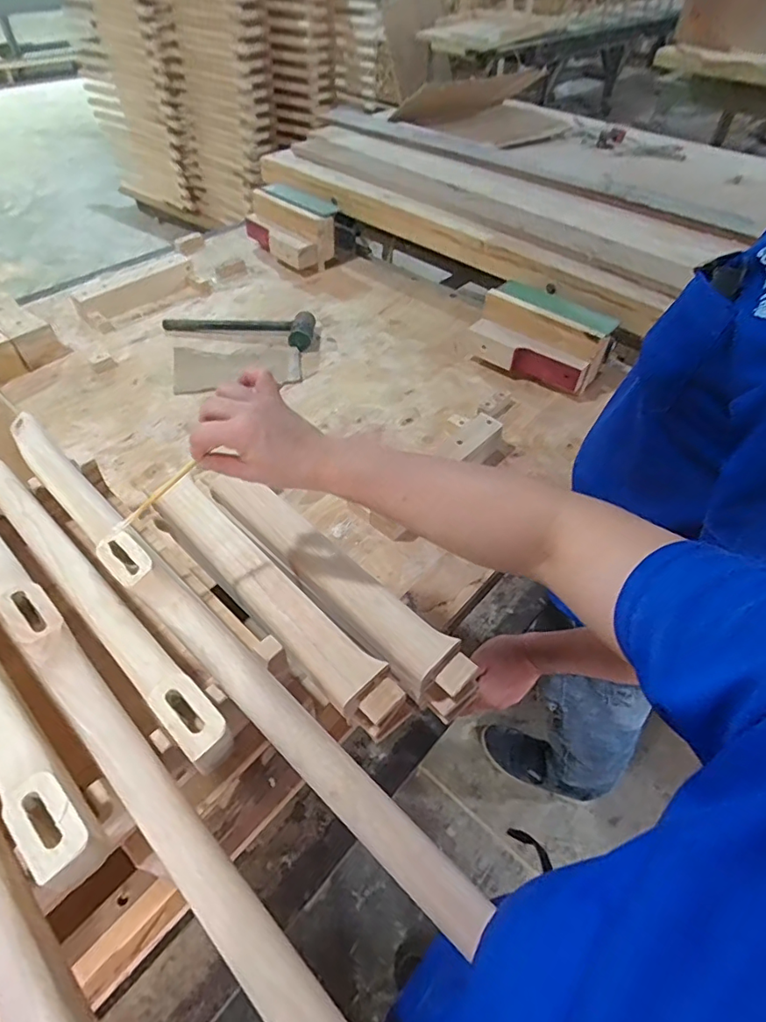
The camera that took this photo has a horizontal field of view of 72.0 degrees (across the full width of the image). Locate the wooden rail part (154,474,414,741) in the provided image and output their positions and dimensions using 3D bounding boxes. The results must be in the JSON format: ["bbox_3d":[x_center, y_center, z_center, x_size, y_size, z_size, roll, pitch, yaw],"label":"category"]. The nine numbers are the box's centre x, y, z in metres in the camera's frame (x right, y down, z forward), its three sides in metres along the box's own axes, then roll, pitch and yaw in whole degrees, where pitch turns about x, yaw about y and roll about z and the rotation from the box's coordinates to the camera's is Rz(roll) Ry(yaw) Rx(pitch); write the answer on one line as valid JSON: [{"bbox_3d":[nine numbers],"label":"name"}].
[{"bbox_3d":[-0.131,0.092,0.580,0.388,0.055,0.068,36,57,25],"label":"wooden rail part"}]

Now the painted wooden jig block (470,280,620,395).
[{"bbox_3d":[0.313,-0.345,1.059,0.261,0.132,0.124,24,53,17],"label":"painted wooden jig block"}]

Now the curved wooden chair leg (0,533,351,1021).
[{"bbox_3d":[-0.240,0.129,0.404,0.668,0.035,0.039,38,58,26],"label":"curved wooden chair leg"}]

